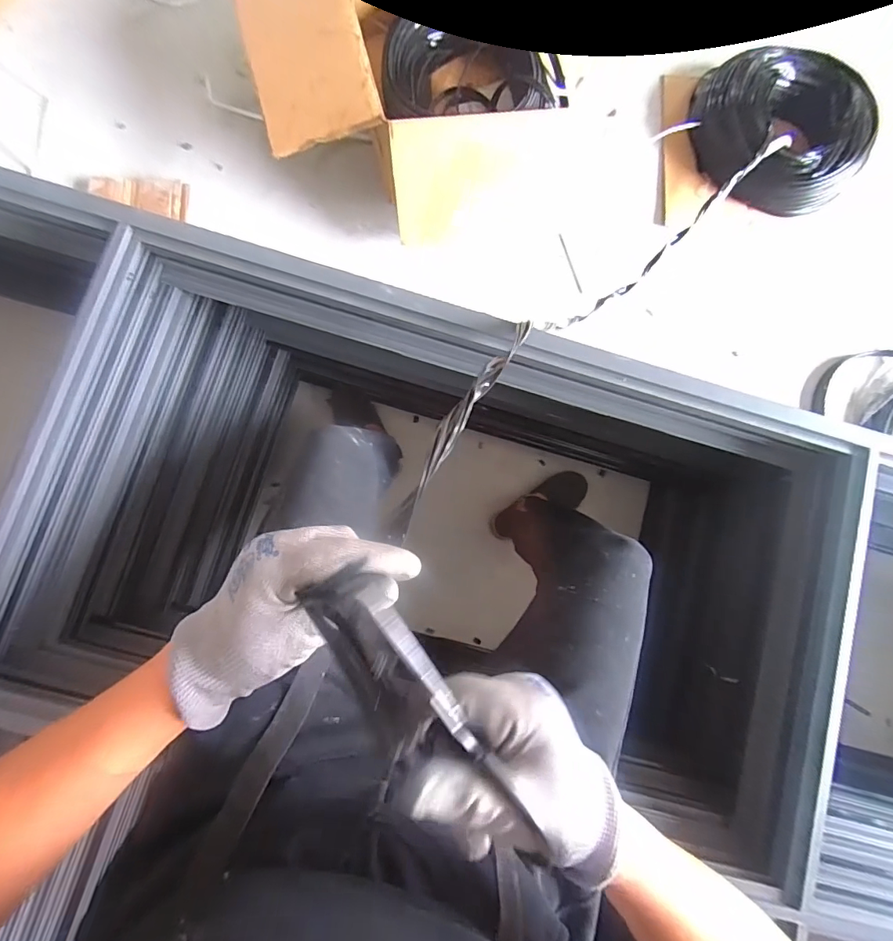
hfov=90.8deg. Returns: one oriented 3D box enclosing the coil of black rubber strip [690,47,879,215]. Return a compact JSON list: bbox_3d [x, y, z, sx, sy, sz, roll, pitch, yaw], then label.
[{"bbox_3d":[0.914,-0.936,1.204,0.414,0.143,0.386,1,83,-5],"label":"coil of black rubber strip"}]

